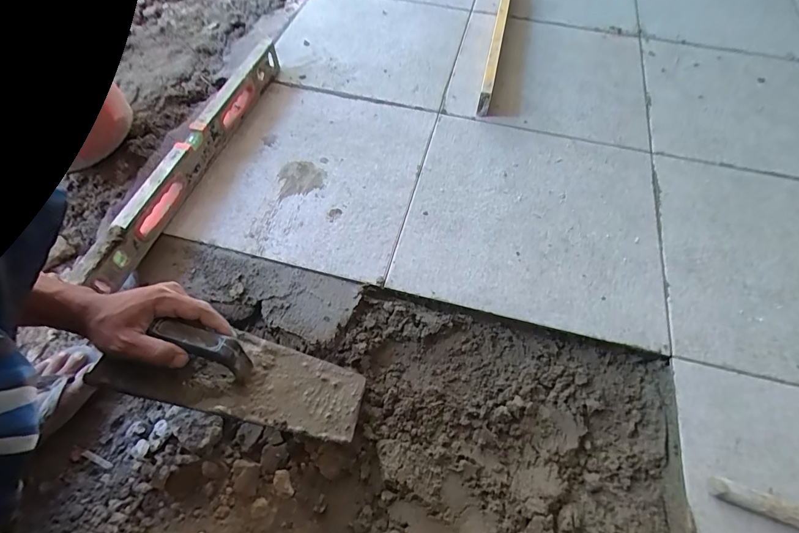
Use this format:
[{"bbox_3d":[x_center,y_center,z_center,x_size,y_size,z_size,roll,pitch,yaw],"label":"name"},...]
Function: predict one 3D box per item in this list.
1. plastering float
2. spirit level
[{"bbox_3d":[-0.181,0.124,0.468,0.283,0.059,0.101,16,57,-15],"label":"plastering float"},{"bbox_3d":[-0.330,-0.202,0.677,0.033,0.065,0.556,15,59,7],"label":"spirit level"}]

